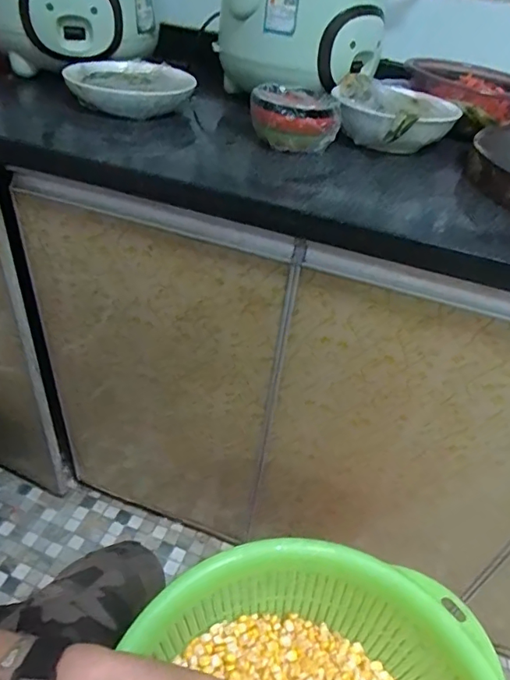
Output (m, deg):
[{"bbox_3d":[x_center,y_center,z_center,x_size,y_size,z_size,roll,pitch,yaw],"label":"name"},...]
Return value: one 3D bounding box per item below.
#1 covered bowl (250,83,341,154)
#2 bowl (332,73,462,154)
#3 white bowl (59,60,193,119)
[{"bbox_3d":[0.051,-0.291,0.641,0.110,0.061,0.102,5,40,-2],"label":"covered bowl"},{"bbox_3d":[0.195,-0.321,0.692,0.158,0.070,0.193,11,40,6],"label":"bowl"},{"bbox_3d":[-0.181,-0.380,0.730,0.176,0.044,0.190,1,38,-6],"label":"white bowl"}]

